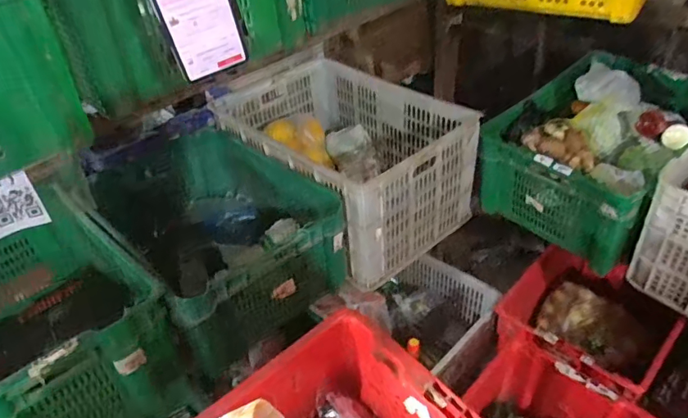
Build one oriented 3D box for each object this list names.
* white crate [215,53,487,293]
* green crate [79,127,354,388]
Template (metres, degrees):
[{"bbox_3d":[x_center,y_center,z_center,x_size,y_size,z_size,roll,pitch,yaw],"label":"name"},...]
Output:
[{"bbox_3d":[-0.018,-0.139,1.390,0.395,0.284,0.626,-34,47,-29],"label":"white crate"},{"bbox_3d":[-0.303,0.062,1.212,0.394,0.258,0.564,-31,45,-27],"label":"green crate"}]

